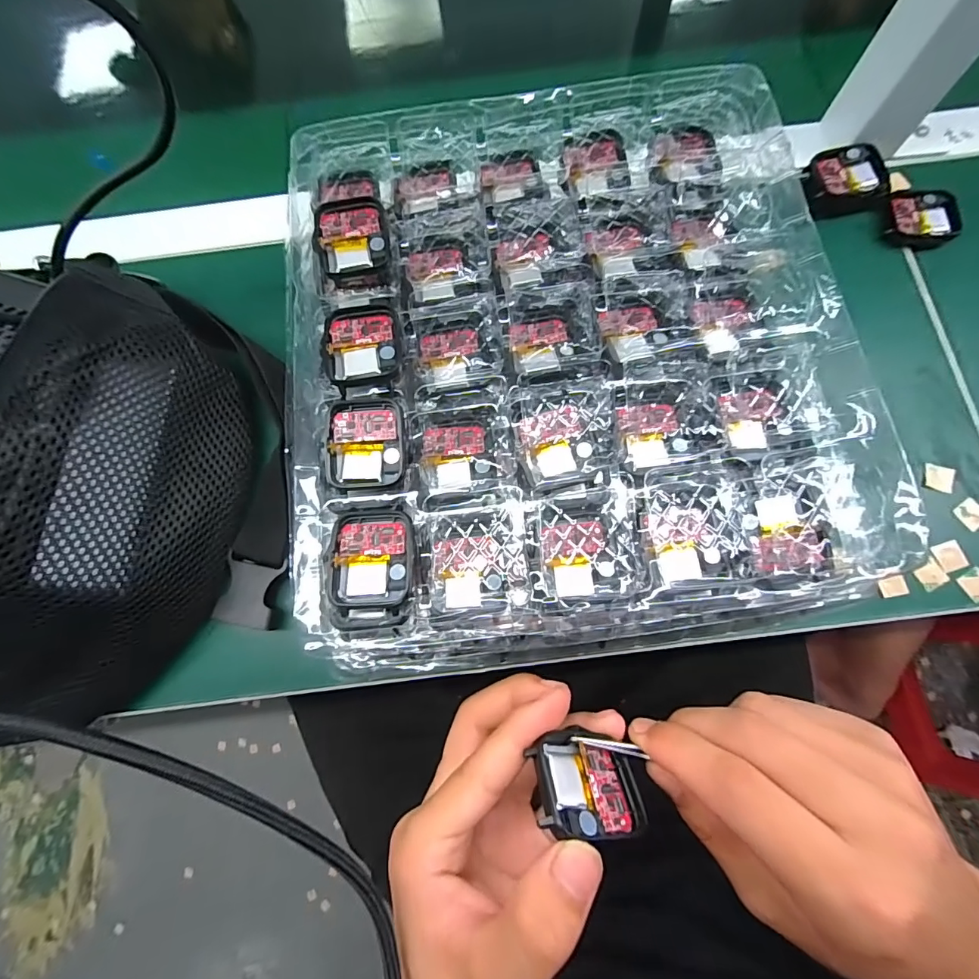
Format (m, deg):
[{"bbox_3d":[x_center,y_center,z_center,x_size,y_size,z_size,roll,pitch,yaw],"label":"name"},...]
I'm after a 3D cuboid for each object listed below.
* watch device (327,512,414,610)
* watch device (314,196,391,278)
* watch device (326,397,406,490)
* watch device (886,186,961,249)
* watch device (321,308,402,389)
[{"bbox_3d":[-0.053,0.032,0.206,0.038,0.008,0.043,-3,76,1],"label":"watch device"},{"bbox_3d":[-0.073,-0.135,0.245,0.036,0.013,0.043,-11,76,-1],"label":"watch device"},{"bbox_3d":[-0.059,-0.023,0.218,0.036,0.007,0.044,-2,76,1],"label":"watch device"},{"bbox_3d":[0.287,-0.184,0.304,0.044,0.013,0.043,2,76,2],"label":"watch device"},{"bbox_3d":[-0.063,-0.073,0.229,0.038,0.008,0.044,-5,76,0],"label":"watch device"}]

